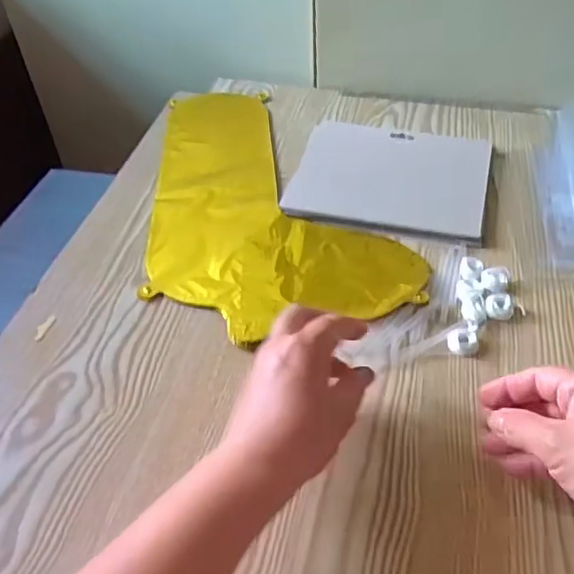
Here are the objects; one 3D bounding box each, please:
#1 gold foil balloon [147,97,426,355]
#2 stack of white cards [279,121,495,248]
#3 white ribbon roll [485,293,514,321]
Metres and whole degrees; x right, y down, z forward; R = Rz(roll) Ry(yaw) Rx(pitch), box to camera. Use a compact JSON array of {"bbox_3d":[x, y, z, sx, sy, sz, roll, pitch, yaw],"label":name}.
[{"bbox_3d":[-0.033,-0.101,0.614,0.225,0.008,0.392,-11,45,-8],"label":"gold foil balloon"},{"bbox_3d":[0.107,-0.118,0.613,0.195,0.011,0.170,12,47,15],"label":"stack of white cards"},{"bbox_3d":[0.171,0.016,0.483,0.021,0.009,0.024,10,46,13],"label":"white ribbon roll"}]

